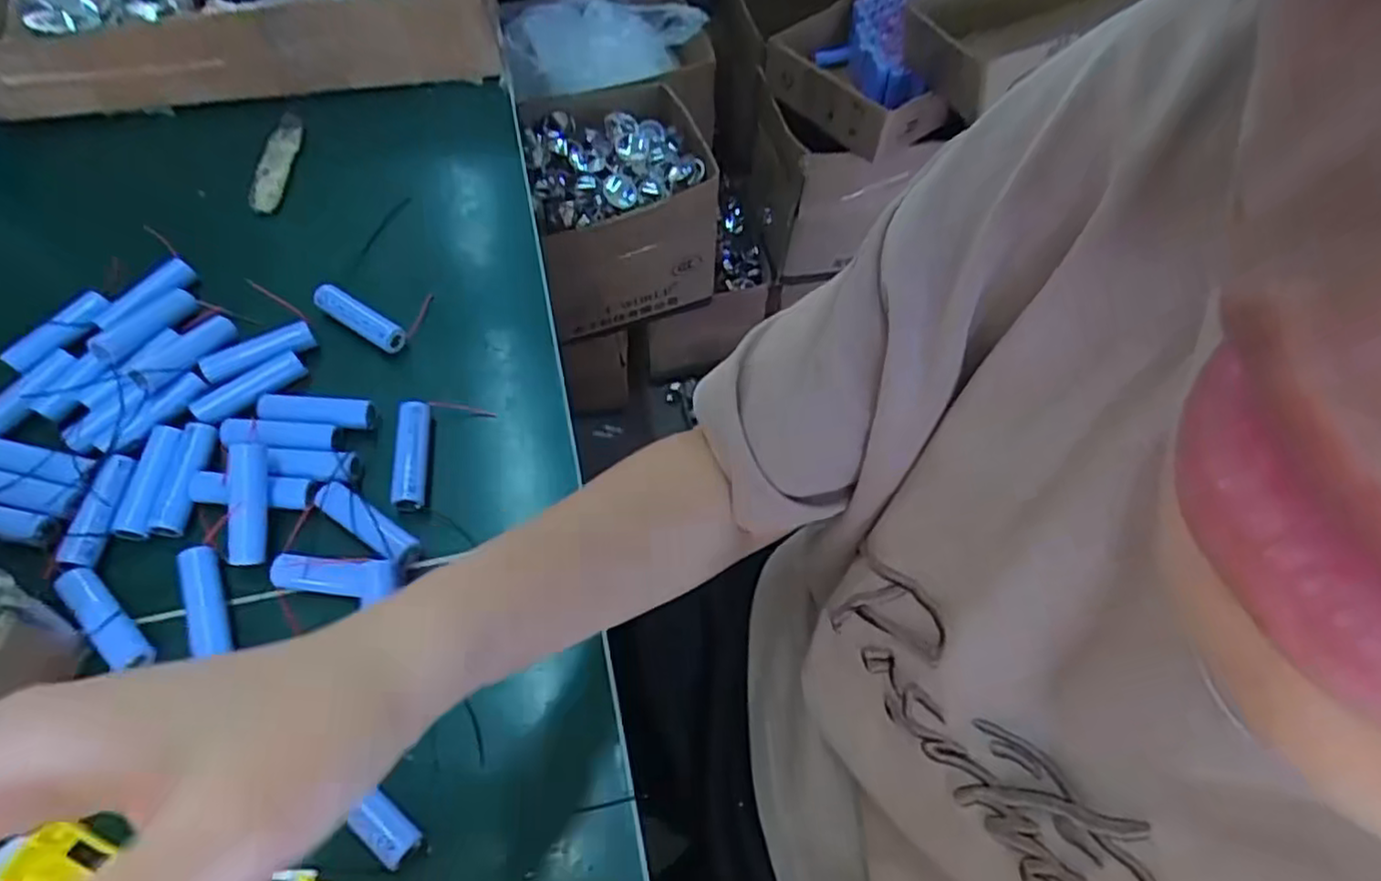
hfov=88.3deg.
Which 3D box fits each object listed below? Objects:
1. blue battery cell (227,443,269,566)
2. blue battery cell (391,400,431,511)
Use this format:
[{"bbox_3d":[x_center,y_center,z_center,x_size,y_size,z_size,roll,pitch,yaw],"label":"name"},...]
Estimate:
[{"bbox_3d":[-0.243,0.034,0.390,0.017,0.016,0.066,-5,80,-4],"label":"blue battery cell"},{"bbox_3d":[-0.165,0.009,0.424,0.019,0.019,0.066,-4,62,-4],"label":"blue battery cell"}]

